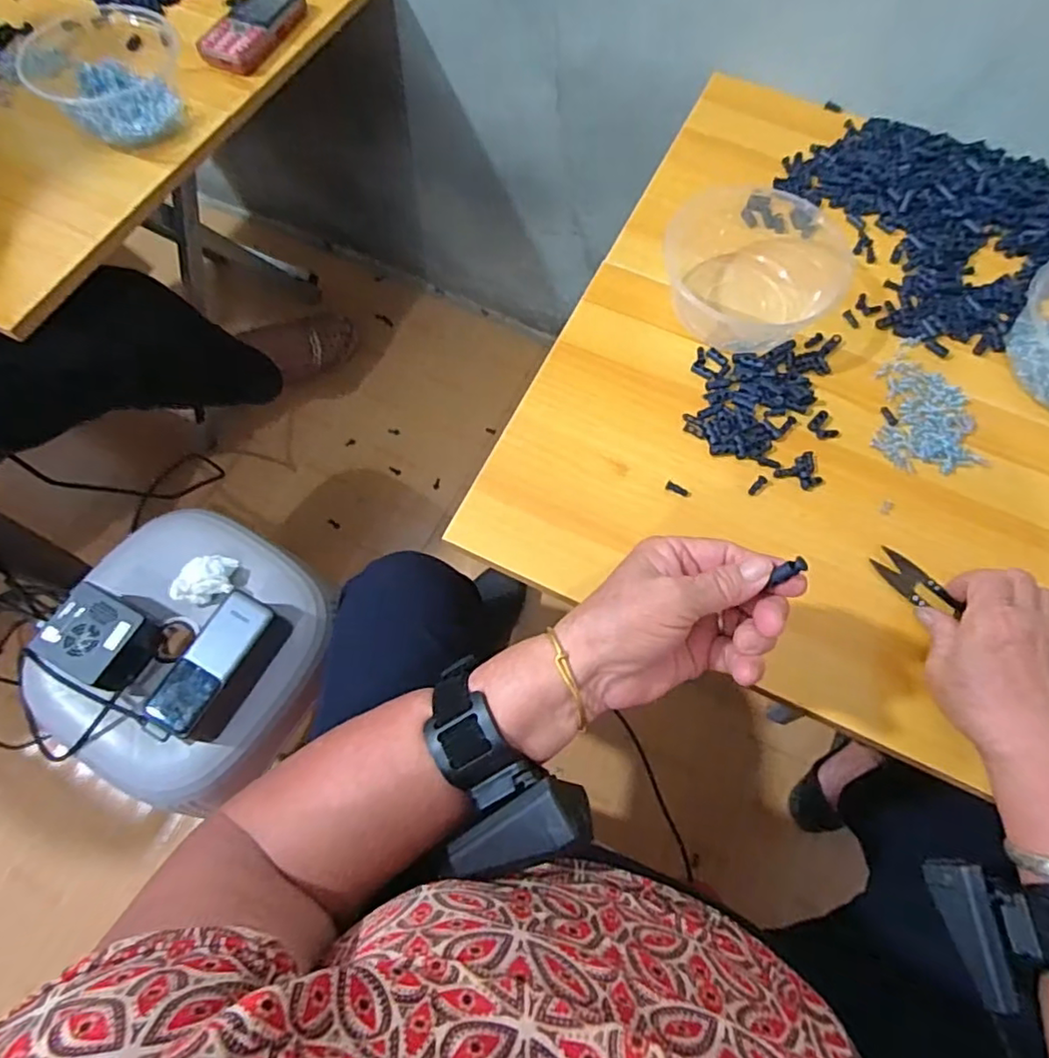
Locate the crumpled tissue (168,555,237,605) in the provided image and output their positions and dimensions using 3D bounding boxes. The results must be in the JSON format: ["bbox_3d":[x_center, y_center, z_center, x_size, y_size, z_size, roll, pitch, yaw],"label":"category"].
[{"bbox_3d":[-0.327,0.049,0.619,0.052,0.029,0.050,-2,67,-2],"label":"crumpled tissue"}]

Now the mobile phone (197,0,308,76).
[{"bbox_3d":[-0.290,-0.536,0.646,0.063,0.013,0.140,21,68,7],"label":"mobile phone"}]

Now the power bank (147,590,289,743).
[{"bbox_3d":[-0.285,0.131,0.568,0.062,0.048,0.142,30,70,10],"label":"power bank"}]

